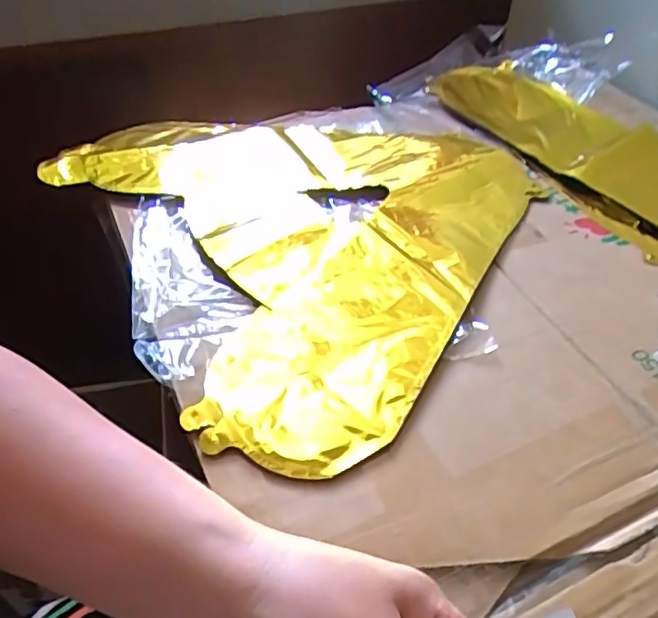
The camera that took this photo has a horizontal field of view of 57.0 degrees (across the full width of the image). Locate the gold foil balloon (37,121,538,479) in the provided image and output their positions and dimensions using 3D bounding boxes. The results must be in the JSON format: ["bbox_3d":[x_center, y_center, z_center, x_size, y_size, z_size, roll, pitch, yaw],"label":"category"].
[{"bbox_3d":[-0.053,-0.078,0.483,0.357,0.014,0.366,23,47,19],"label":"gold foil balloon"}]

